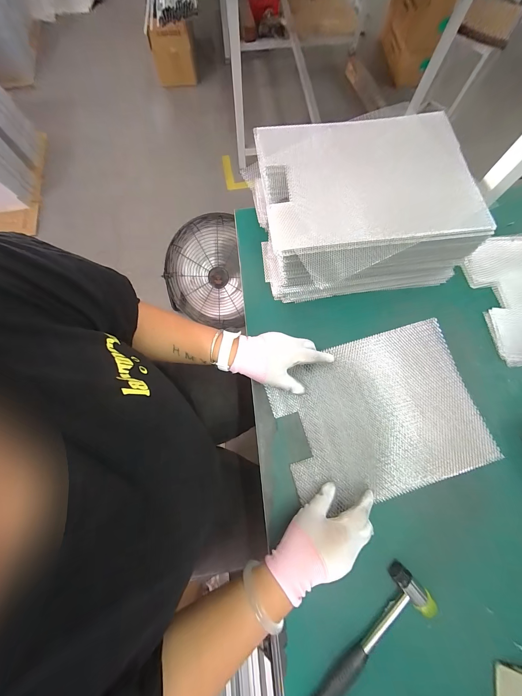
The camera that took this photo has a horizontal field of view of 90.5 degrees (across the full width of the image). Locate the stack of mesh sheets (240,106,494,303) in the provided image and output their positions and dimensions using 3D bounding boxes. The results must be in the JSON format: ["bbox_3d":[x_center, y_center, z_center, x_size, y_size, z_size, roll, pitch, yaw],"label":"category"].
[{"bbox_3d":[0.164,-0.251,0.474,0.340,0.146,0.281,-13,73,-4],"label":"stack of mesh sheets"}]

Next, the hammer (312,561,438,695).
[{"bbox_3d":[0.131,0.410,0.347,0.243,0.037,0.060,-42,78,-12],"label":"hammer"}]

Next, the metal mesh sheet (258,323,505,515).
[{"bbox_3d":[0.196,0.115,0.431,0.323,0.017,0.224,-17,74,-3],"label":"metal mesh sheet"}]

